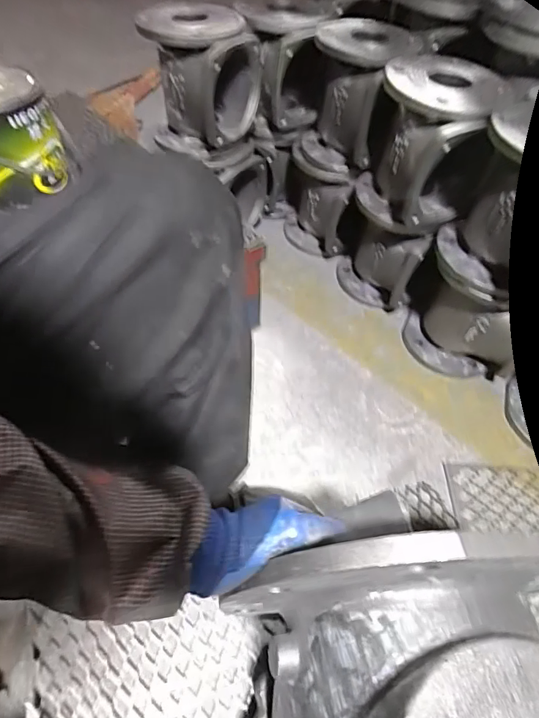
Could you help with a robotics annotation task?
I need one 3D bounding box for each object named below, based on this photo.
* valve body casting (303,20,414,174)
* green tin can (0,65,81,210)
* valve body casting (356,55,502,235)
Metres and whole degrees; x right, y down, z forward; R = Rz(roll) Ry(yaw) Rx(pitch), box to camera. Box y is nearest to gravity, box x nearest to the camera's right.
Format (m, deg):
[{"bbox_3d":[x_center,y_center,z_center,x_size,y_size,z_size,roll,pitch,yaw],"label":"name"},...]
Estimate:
[{"bbox_3d":[0.144,-0.459,0.774,0.164,0.209,0.156,21,54,11],"label":"valve body casting"},{"bbox_3d":[-0.409,-0.355,0.659,0.163,0.134,0.151,-23,58,-20],"label":"green tin can"},{"bbox_3d":[0.237,-0.316,0.663,0.170,0.201,0.181,15,53,7],"label":"valve body casting"}]

